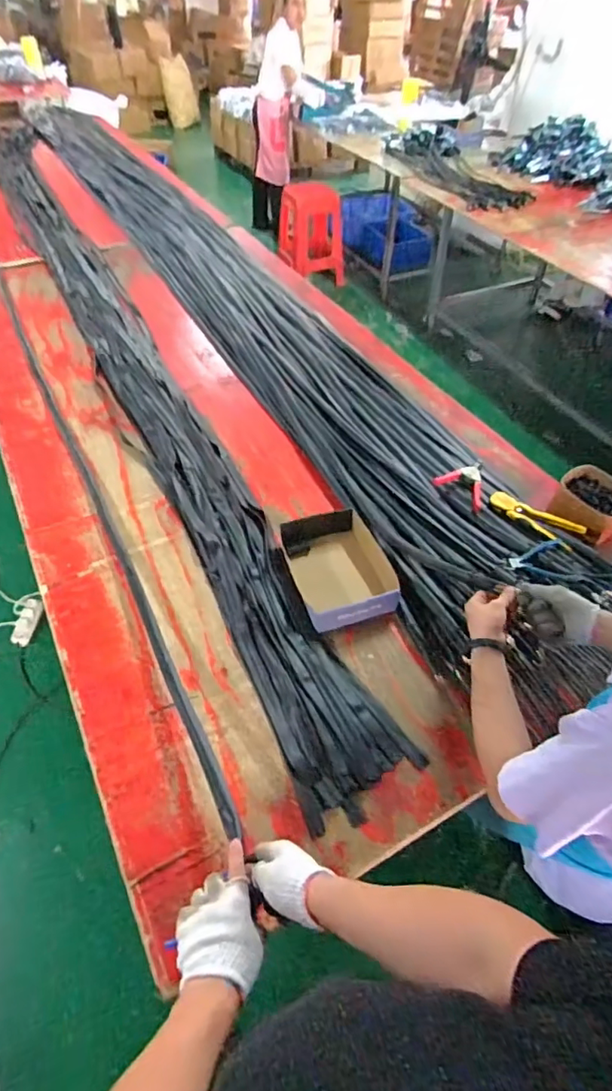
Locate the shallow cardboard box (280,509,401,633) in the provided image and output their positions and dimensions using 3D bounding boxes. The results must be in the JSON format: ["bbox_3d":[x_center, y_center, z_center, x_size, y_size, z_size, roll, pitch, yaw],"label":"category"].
[{"bbox_3d":[0.072,0.049,1.154,0.208,0.070,0.276,-15,51,-14],"label":"shallow cardboard box"}]

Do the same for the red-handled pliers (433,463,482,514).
[{"bbox_3d":[0.361,-0.152,1.263,0.117,0.026,0.155,14,50,11],"label":"red-handled pliers"}]

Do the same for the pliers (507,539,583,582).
[{"bbox_3d":[0.464,0.039,1.071,0.122,0.025,0.101,-10,49,6],"label":"pliers"}]

